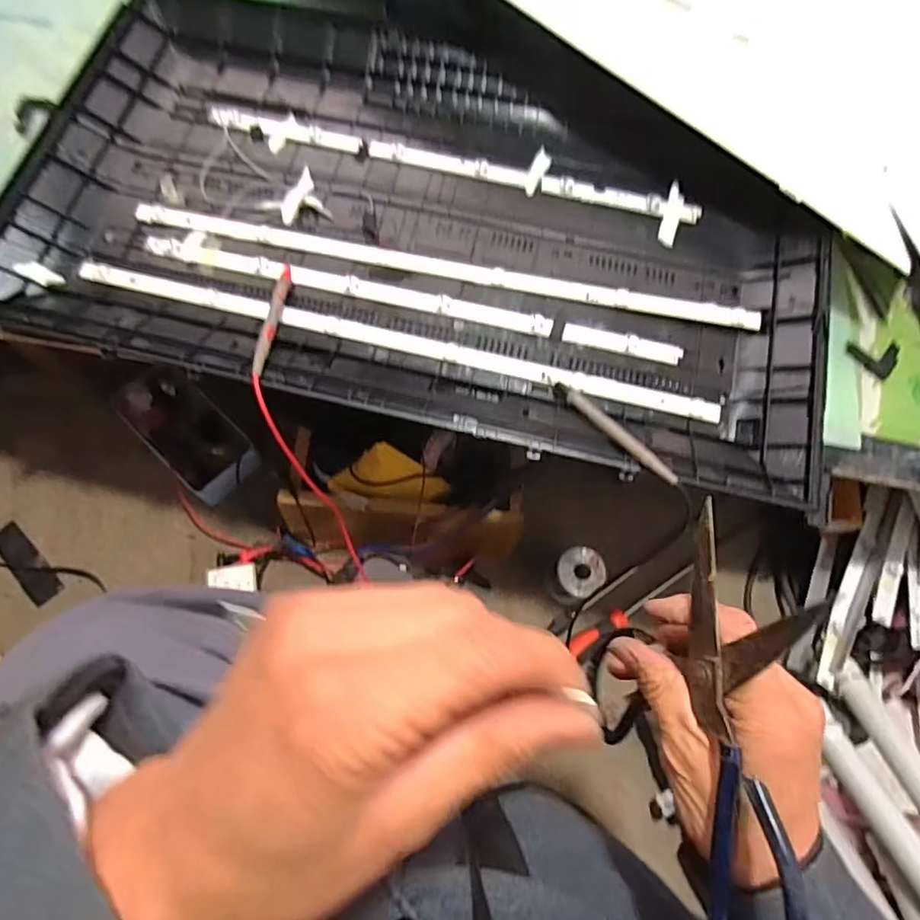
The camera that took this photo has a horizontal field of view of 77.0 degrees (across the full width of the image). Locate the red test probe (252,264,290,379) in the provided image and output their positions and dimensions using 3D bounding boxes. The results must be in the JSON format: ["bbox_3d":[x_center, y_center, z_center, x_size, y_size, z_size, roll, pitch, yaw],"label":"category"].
[{"bbox_3d":[-0.159,-0.122,0.492,0.011,0.008,0.132,3,55,-1],"label":"red test probe"}]

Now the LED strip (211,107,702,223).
[{"bbox_3d":[-0.009,-0.296,0.571,0.487,0.009,0.024,14,72,2],"label":"LED strip"}]

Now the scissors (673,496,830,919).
[{"bbox_3d":[0.127,0.118,0.252,0.022,0.067,0.196,0,77,-2],"label":"scissors"}]

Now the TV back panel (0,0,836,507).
[{"bbox_3d":[-0.029,-0.231,0.534,0.727,0.039,0.423,15,72,2],"label":"TV back panel"}]

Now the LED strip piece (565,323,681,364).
[{"bbox_3d":[0.146,-0.105,0.520,0.106,0.004,0.019,14,72,2],"label":"LED strip piece"}]

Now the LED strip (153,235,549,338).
[{"bbox_3d":[-0.102,-0.159,0.526,0.373,0.004,0.020,12,72,1],"label":"LED strip"}]

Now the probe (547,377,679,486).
[{"bbox_3d":[0.119,-0.026,0.466,0.012,0.011,0.137,-35,57,-12],"label":"probe"}]

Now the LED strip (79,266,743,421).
[{"bbox_3d":[-0.056,-0.104,0.499,0.557,0.007,0.022,14,72,2],"label":"LED strip"}]

